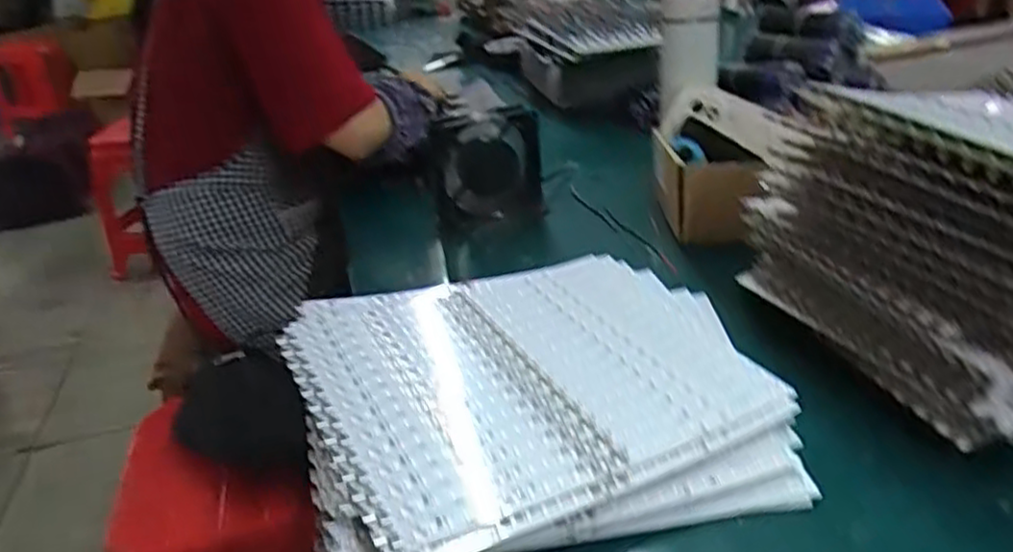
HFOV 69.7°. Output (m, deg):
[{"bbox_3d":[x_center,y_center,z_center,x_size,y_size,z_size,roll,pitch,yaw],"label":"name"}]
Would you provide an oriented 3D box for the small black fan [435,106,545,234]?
[{"bbox_3d":[-0.015,-0.123,0.861,0.133,0.122,0.051,-6,28,-5],"label":"small black fan"}]

